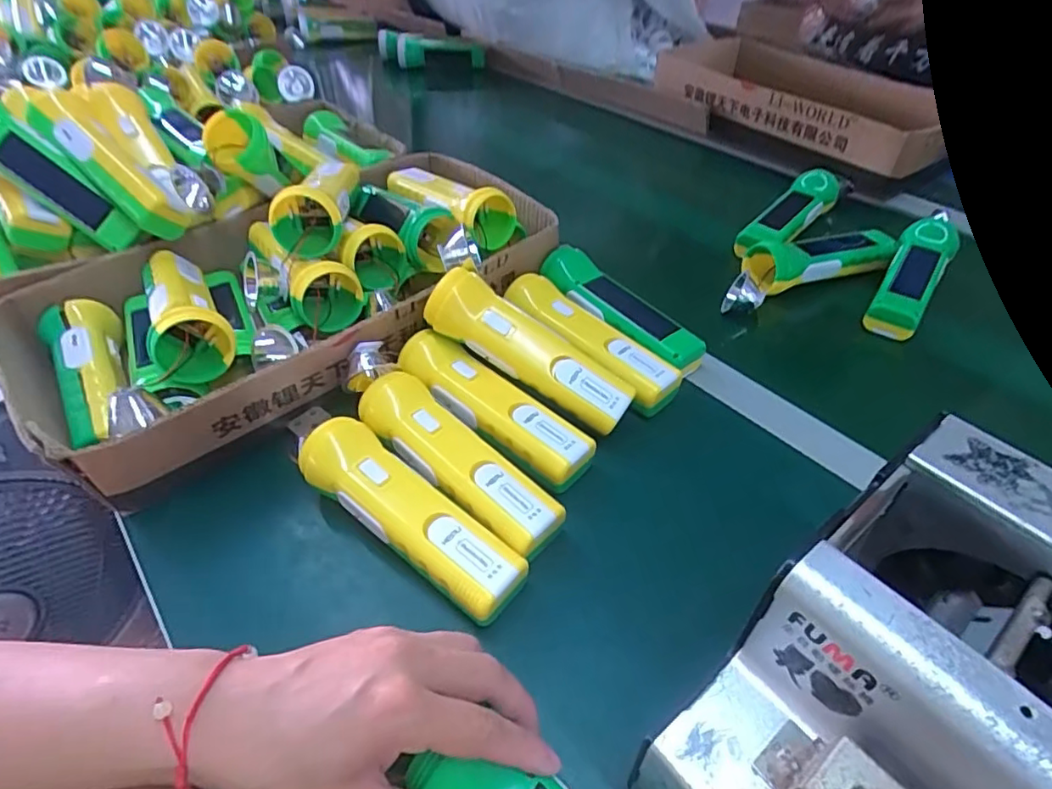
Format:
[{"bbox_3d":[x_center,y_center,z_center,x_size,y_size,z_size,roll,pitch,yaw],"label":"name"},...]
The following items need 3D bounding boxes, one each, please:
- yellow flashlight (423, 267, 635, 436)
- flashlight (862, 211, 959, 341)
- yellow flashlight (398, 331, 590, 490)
[{"bbox_3d":[0.003,-0.032,0.433,0.163,0.042,0.044,34,50,3],"label":"yellow flashlight"},{"bbox_3d":[0.385,-0.125,0.572,0.047,0.048,0.193,29,51,26],"label":"flashlight"},{"bbox_3d":[-0.027,0.007,0.424,0.163,0.038,0.050,32,52,28],"label":"yellow flashlight"}]

